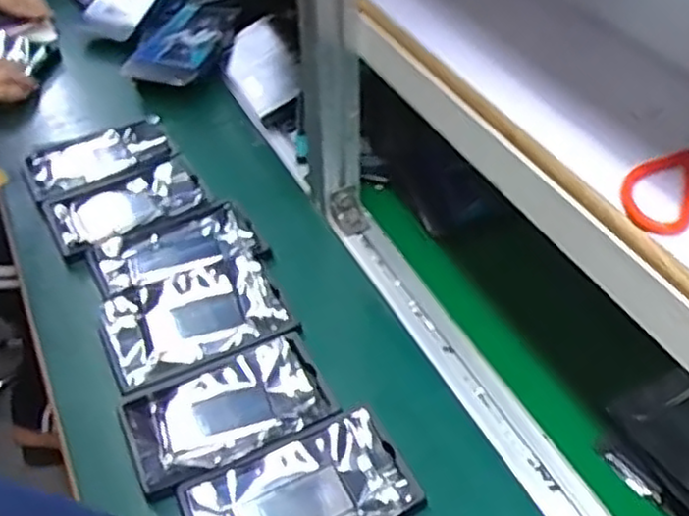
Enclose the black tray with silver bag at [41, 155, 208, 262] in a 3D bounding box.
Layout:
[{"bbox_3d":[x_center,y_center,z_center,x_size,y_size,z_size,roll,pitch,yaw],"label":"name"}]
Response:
[{"bbox_3d":[-0.223,-0.055,0.756,0.154,0.017,0.098,-22,48,-21],"label":"black tray with silver bag"}]

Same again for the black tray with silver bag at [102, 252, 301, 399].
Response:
[{"bbox_3d":[-0.132,0.052,0.645,0.154,0.016,0.101,-19,47,-18],"label":"black tray with silver bag"}]

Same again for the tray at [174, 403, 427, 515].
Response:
[{"bbox_3d":[-0.032,0.175,0.529,0.154,0.026,0.093,-20,48,-19],"label":"tray"}]

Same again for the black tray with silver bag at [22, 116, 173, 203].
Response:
[{"bbox_3d":[-0.271,-0.109,0.811,0.152,0.022,0.089,-24,49,-22],"label":"black tray with silver bag"}]

